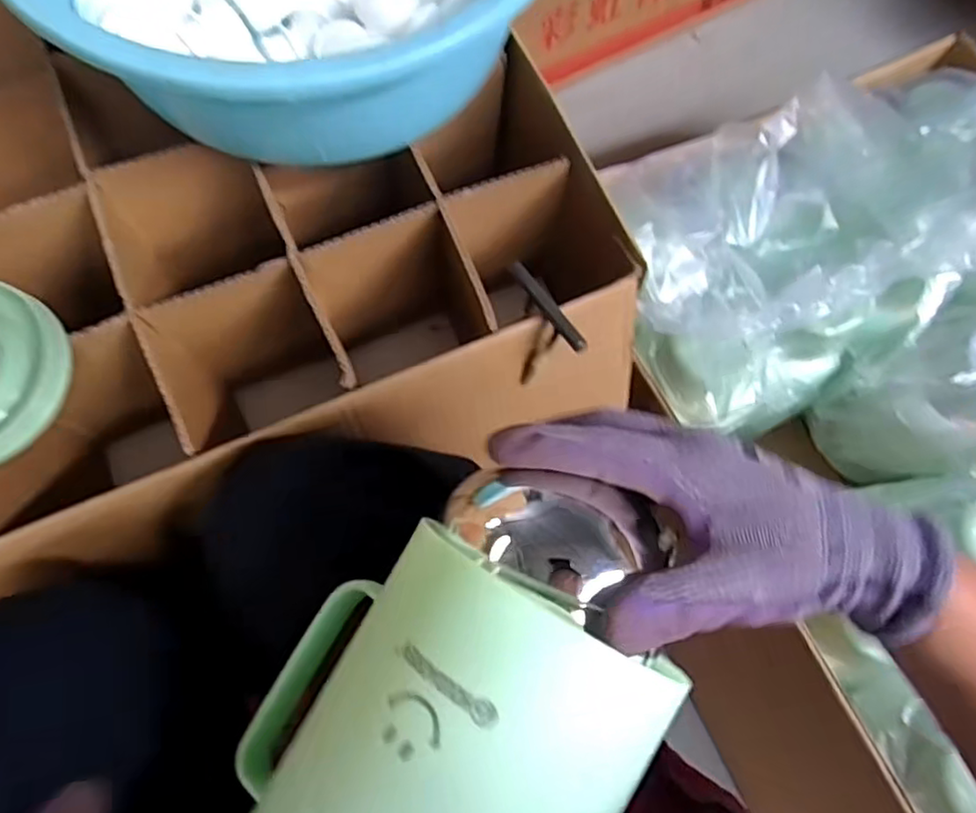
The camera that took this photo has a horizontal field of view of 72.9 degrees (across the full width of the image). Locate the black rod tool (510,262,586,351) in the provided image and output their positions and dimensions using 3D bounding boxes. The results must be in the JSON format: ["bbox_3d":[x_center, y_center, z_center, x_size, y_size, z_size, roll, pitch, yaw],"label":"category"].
[{"bbox_3d":[0.041,-0.070,0.460,0.010,0.015,0.083,-31,74,-12],"label":"black rod tool"}]

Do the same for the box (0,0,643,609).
[{"bbox_3d":[-0.290,-0.119,0.555,0.688,0.218,0.521,-26,73,-10],"label":"box"}]

